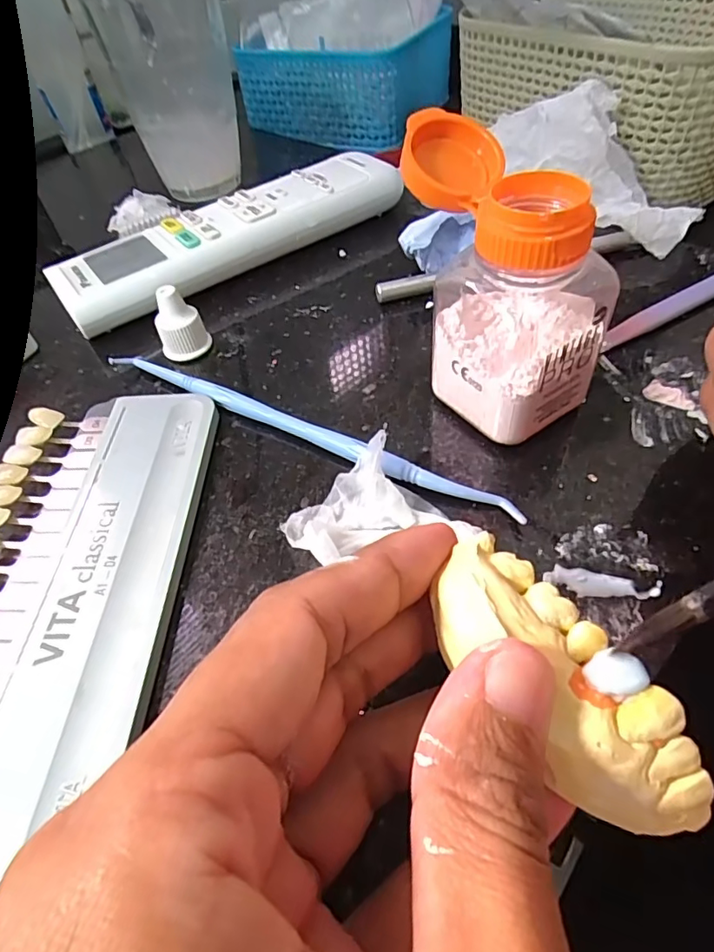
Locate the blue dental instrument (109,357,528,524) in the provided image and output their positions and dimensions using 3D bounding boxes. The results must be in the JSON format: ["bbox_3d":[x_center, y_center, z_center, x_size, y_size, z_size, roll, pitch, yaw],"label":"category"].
[{"bbox_3d":[-0.023,-0.019,0.179,0.163,0.008,0.009,21,56,22],"label":"blue dental instrument"}]

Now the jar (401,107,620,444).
[{"bbox_3d":[0.039,-0.056,0.160,0.034,0.070,0.069,-32,54,-18],"label":"jar"}]

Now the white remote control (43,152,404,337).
[{"bbox_3d":[-0.056,-0.116,0.253,0.168,0.019,0.047,-29,54,-16],"label":"white remote control"}]

